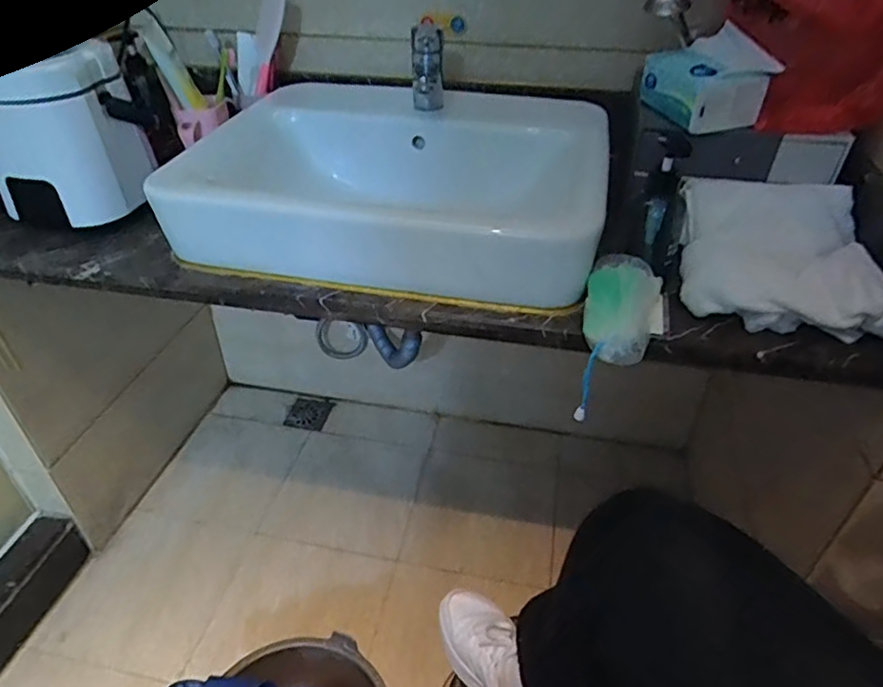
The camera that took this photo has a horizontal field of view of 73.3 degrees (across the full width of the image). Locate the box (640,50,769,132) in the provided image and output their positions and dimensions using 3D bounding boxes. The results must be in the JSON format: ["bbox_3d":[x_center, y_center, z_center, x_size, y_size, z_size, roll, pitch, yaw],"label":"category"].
[{"bbox_3d":[0.334,-0.330,0.763,0.106,0.075,0.124,-7,39,-10],"label":"box"}]

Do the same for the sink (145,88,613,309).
[{"bbox_3d":[-0.063,-0.205,0.816,0.553,0.155,0.376,6,39,6],"label":"sink"}]

